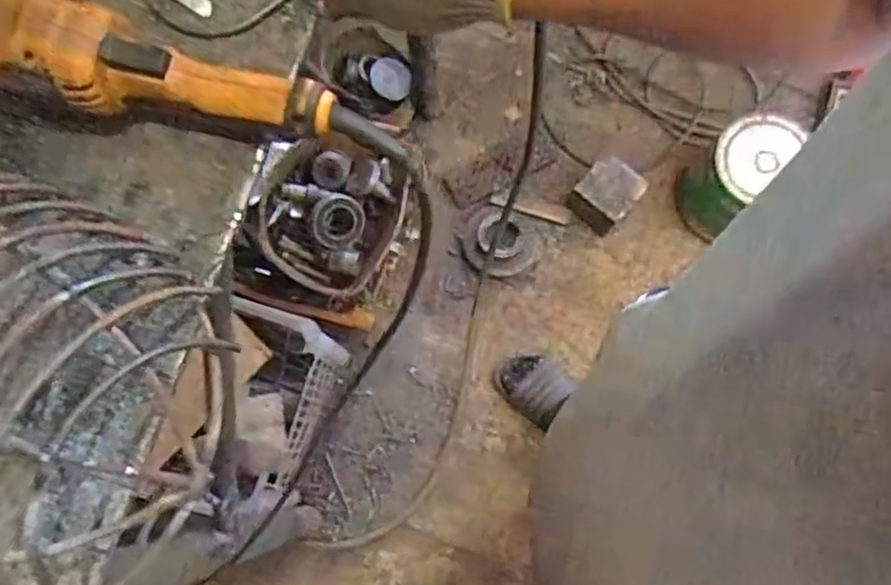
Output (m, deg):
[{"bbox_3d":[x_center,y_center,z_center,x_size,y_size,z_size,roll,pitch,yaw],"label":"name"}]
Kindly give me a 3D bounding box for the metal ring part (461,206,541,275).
[{"bbox_3d":[0.102,-0.099,1.326,0.140,0.045,0.130,0,78,1],"label":"metal ring part"}]

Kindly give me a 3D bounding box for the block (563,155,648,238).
[{"bbox_3d":[0.299,-0.180,1.324,0.103,0.095,0.112,41,82,8],"label":"block"}]

